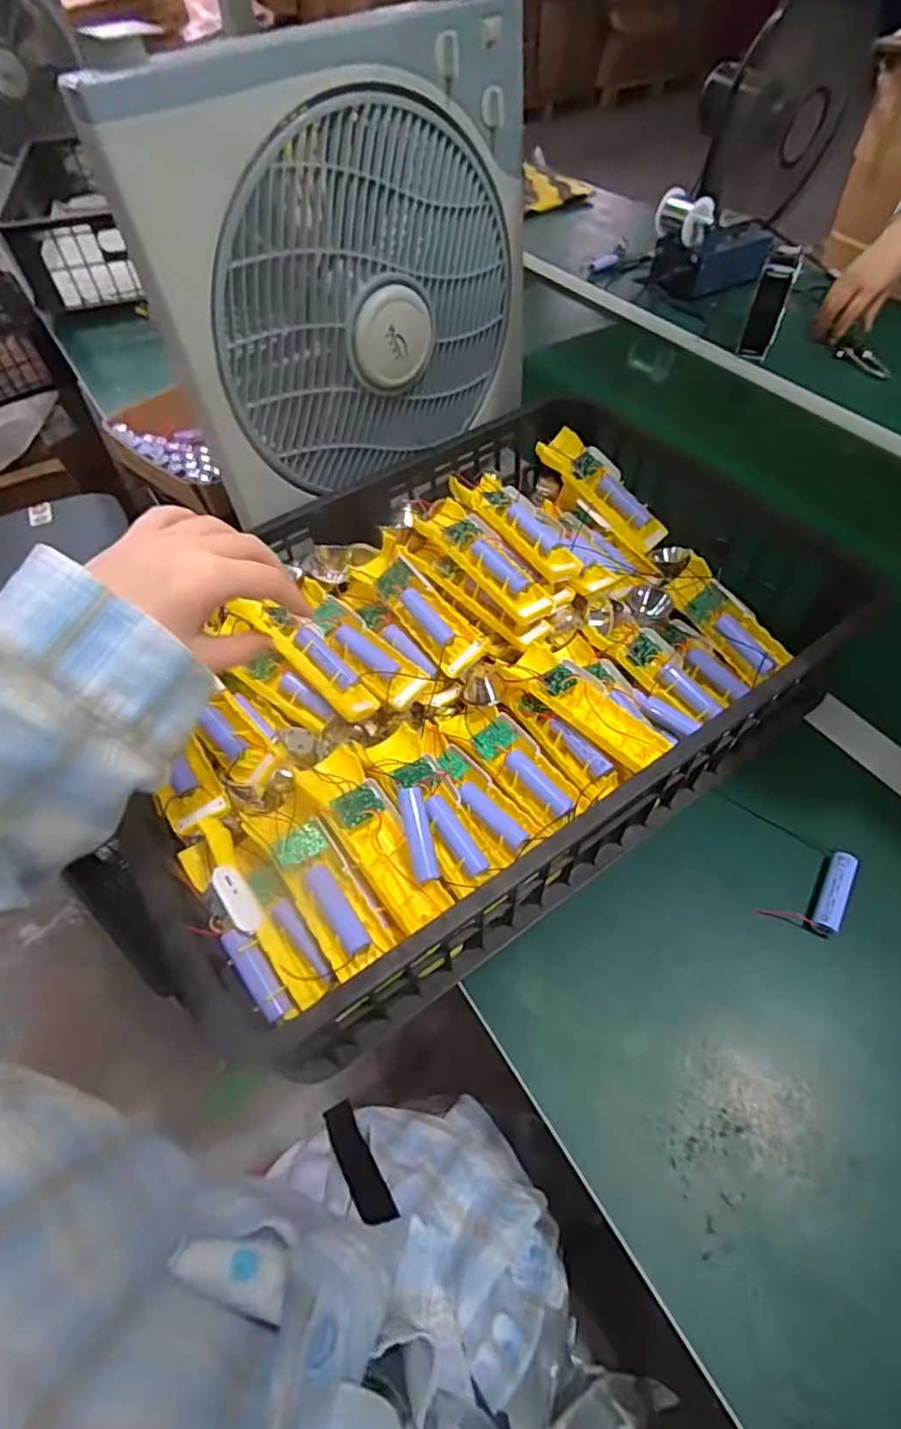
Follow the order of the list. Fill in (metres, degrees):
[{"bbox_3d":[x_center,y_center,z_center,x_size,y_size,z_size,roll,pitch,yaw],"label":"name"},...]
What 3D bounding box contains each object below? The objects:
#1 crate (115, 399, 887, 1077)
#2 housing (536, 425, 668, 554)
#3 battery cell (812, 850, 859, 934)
[{"bbox_3d":[0.020,-0.049,0.551,0.580,0.121,0.389,-32,59,-18],"label":"crate"},{"bbox_3d":[0.162,-0.238,0.653,0.054,0.023,0.160,-37,81,-21],"label":"housing"},{"bbox_3d":[0.296,0.136,0.478,0.017,0.021,0.067,25,60,19],"label":"battery cell"}]

